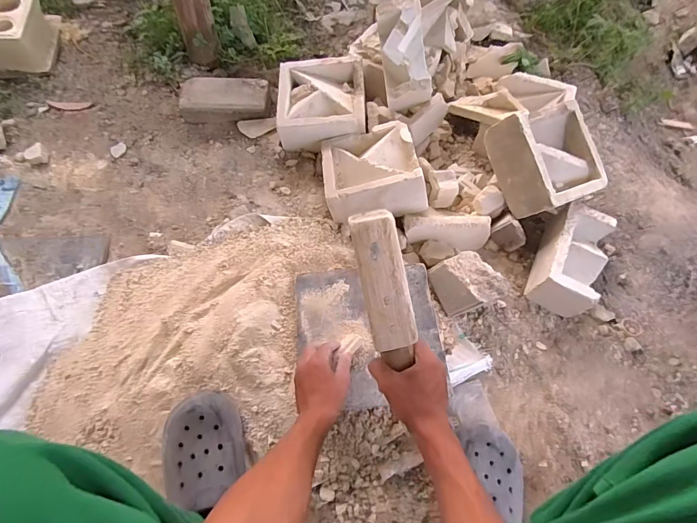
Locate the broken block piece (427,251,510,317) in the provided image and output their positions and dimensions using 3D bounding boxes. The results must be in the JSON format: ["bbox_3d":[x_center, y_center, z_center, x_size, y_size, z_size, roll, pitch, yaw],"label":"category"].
[{"bbox_3d":[0.225,0.042,0.744,0.101,0.081,0.117,-24,68,-13],"label":"broken block piece"}]

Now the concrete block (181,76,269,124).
[{"bbox_3d":[-0.308,-0.404,0.975,0.221,0.061,0.111,1,64,-2],"label":"concrete block"}]

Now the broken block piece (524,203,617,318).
[{"bbox_3d":[0.453,-0.008,0.779,0.100,0.092,0.205,26,66,10],"label":"broken block piece"}]

